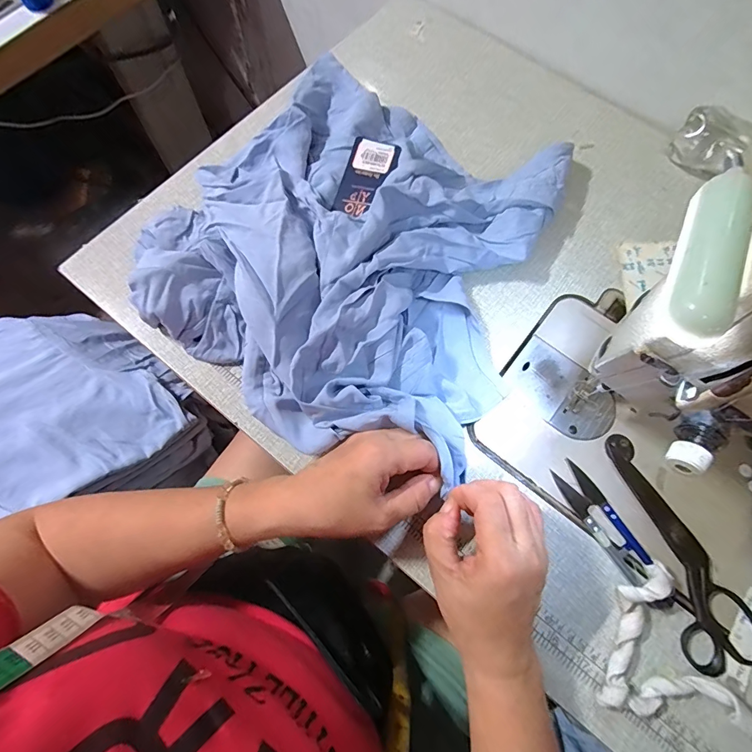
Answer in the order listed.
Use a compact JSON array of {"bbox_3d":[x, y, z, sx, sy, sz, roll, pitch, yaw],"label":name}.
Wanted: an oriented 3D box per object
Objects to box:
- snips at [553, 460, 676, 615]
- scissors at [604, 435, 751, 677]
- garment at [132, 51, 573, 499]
[{"bbox_3d":[0.186,0.123,0.323,0.026,0.014,0.119,-30,75,-10],"label":"snips"},{"bbox_3d":[0.241,0.129,0.325,0.061,0.007,0.174,-11,72,-5],"label":"scissors"},{"bbox_3d":[-0.013,-0.119,0.376,0.321,0.058,0.349,28,73,8],"label":"garment"}]

